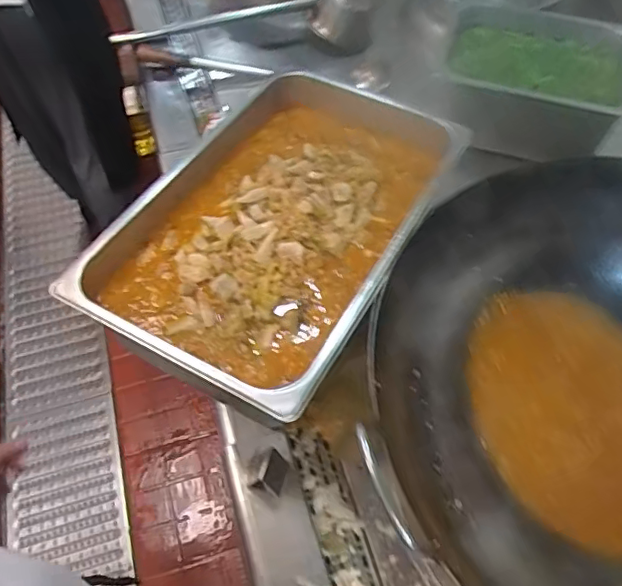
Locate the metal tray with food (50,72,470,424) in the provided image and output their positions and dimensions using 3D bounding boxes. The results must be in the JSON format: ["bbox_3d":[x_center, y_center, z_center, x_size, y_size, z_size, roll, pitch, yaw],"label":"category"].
[{"bbox_3d":[-0.029,-0.107,0.790,0.331,0.079,0.546,25,58,15],"label":"metal tray with food"}]

